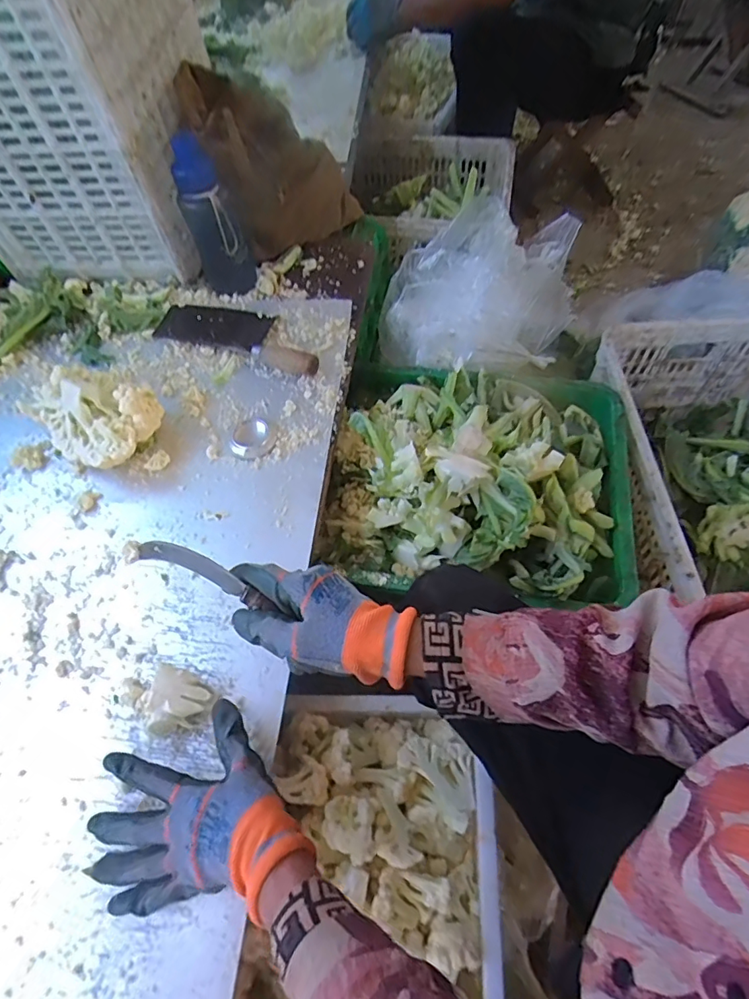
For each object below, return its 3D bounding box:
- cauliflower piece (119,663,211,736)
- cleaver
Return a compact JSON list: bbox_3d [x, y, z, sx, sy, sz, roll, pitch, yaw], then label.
[{"bbox_3d":[-0.209,0.190,0.478,0.091,0.035,0.056,23,64,18],"label":"cauliflower piece"},{"bbox_3d":[-0.193,-0.241,0.722,0.266,0.034,0.075,16,62,14],"label":"cleaver"}]

